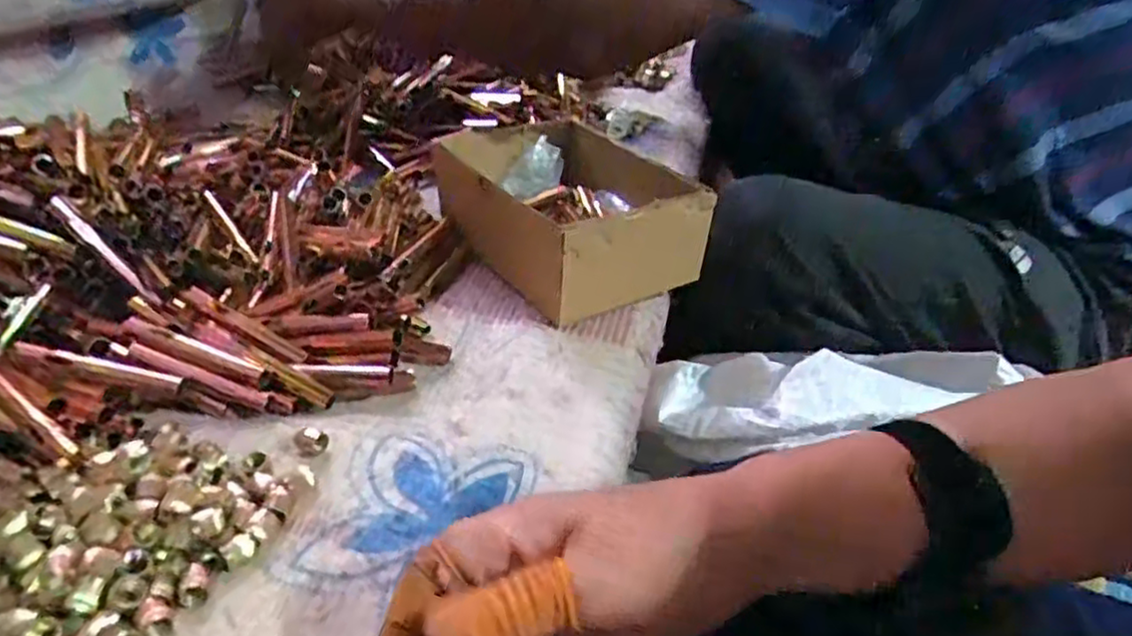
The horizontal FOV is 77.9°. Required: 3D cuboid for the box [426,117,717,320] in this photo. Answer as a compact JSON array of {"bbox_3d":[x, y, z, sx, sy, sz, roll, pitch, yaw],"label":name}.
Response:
[{"bbox_3d":[0.002,-0.083,0.541,0.143,0.076,0.179,-20,40,-28],"label":"box"}]

